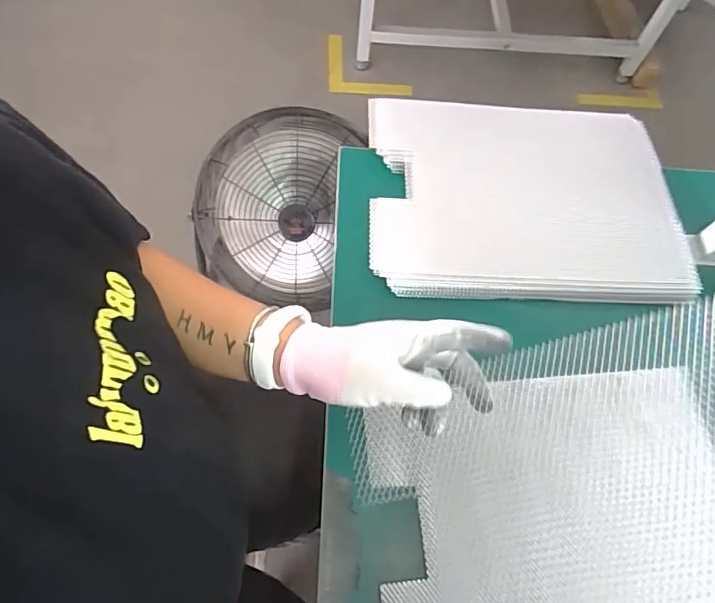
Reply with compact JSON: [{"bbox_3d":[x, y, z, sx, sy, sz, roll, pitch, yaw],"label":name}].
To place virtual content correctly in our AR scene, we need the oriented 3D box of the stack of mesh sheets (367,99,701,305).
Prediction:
[{"bbox_3d":[0.189,-0.122,0.597,0.354,0.047,0.268,4,64,-3],"label":"stack of mesh sheets"}]

